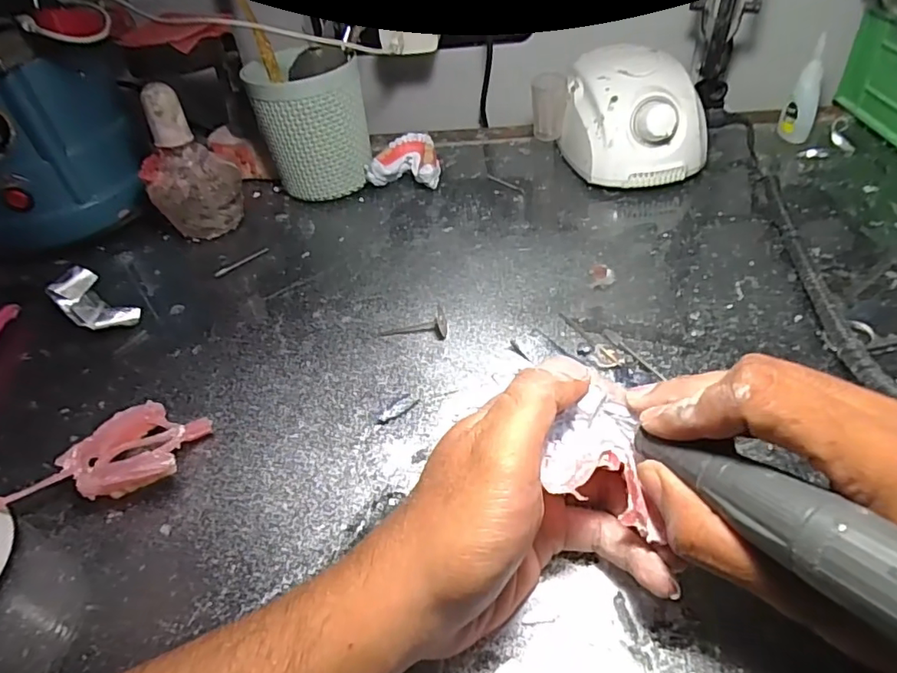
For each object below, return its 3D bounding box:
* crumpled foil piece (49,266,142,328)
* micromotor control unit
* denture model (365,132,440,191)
[{"bbox_3d":[-0.257,-0.024,0.399,0.063,0.027,0.033,26,53,30],"label":"crumpled foil piece"},{"bbox_3d":[0.155,-0.191,0.482,0.095,0.082,0.128,-13,44,-5],"label":"micromotor control unit"},{"bbox_3d":[-0.038,-0.161,0.514,0.065,0.034,0.054,5,45,13],"label":"denture model"}]

